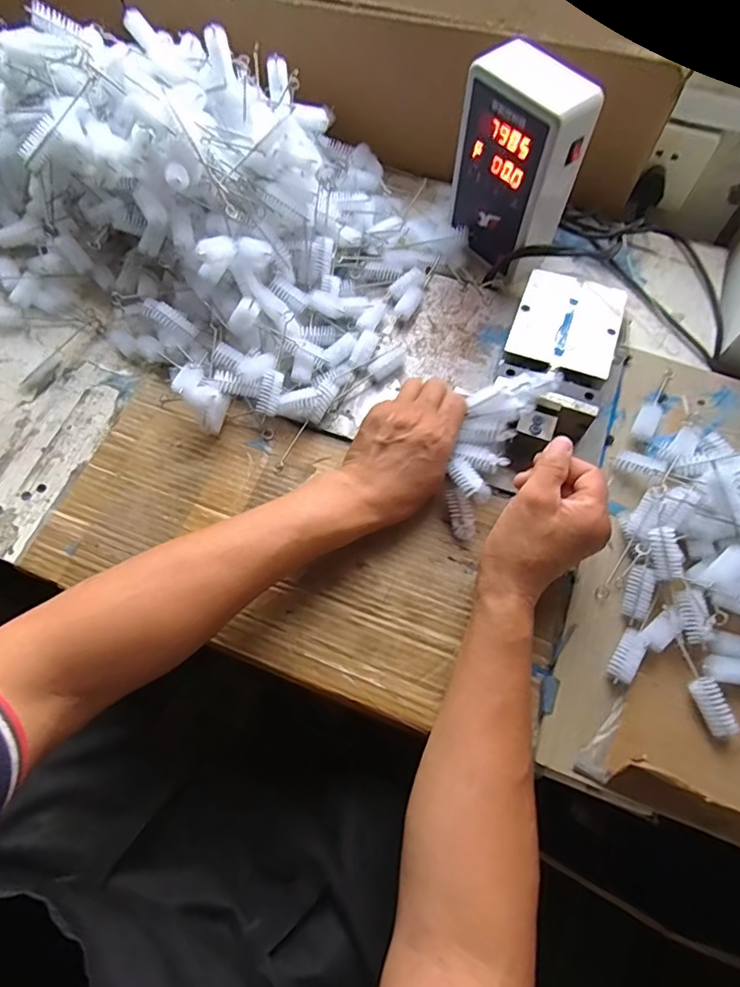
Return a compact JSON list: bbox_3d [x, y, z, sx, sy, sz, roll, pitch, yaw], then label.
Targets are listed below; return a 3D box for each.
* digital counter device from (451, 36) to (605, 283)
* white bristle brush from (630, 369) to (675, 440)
[{"bbox_3d":[0.142,-0.312,0.510,0.069,0.165,0.102,-29,69,-12],"label":"digital counter device"},{"bbox_3d":[0.273,-0.088,0.499,0.019,0.011,0.094,29,70,13],"label":"white bristle brush"}]

